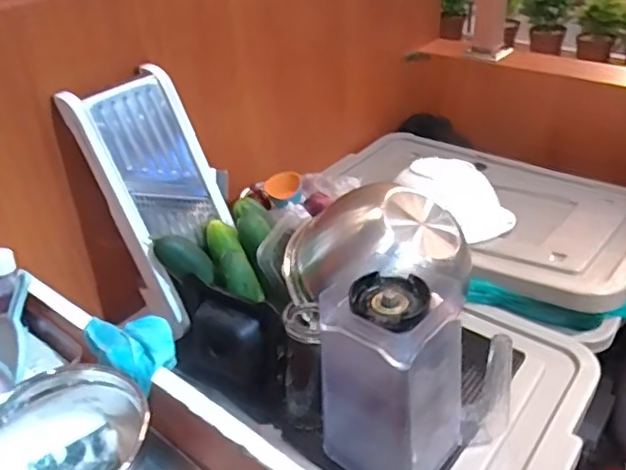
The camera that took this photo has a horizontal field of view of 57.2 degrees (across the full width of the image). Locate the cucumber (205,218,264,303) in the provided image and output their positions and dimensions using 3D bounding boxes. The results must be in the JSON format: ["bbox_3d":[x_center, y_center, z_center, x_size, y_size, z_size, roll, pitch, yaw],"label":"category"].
[{"bbox_3d":[-0.110,0.036,0.764,0.048,0.035,0.125,-20,64,-21],"label":"cucumber"}]

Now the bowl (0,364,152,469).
[{"bbox_3d":[-0.241,0.213,0.559,0.166,0.070,0.158,-3,34,2],"label":"bowl"}]

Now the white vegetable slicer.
[{"bbox_3d":[-0.199,-0.050,0.771,0.150,0.317,0.033,-34,20,-36],"label":"white vegetable slicer"}]

